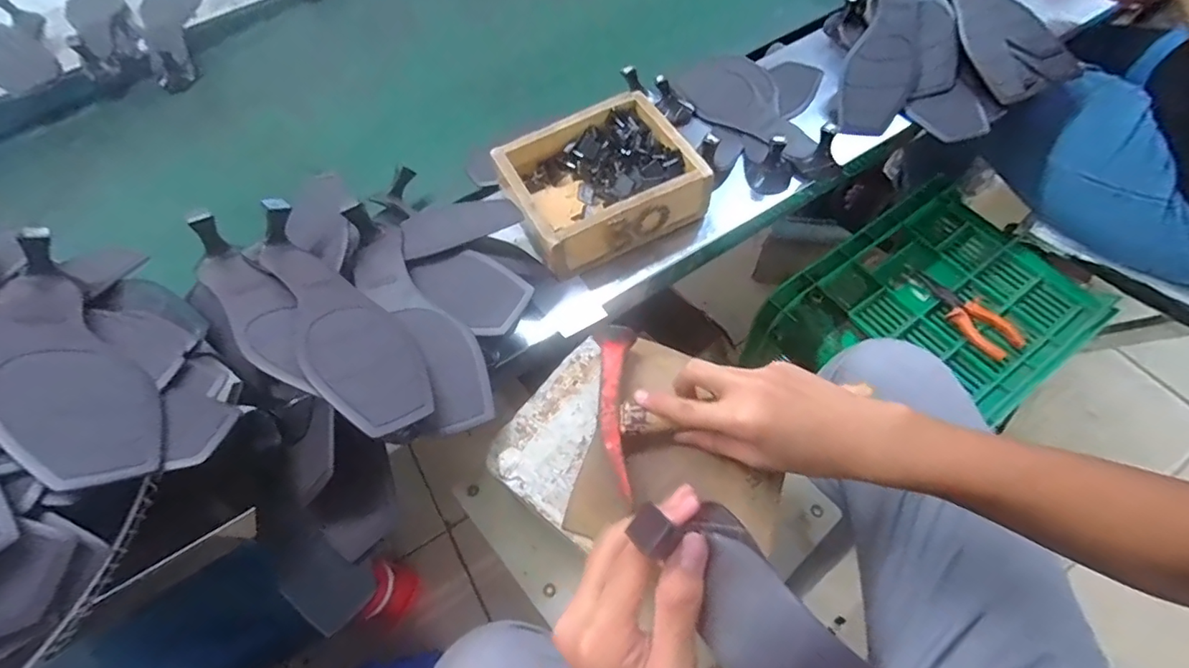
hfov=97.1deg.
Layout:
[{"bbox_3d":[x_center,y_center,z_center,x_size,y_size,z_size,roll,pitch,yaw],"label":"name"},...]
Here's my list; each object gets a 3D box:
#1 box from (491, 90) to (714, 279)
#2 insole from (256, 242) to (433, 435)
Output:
[{"bbox_3d":[0.006,-0.160,0.549,0.179,0.055,0.157,-27,62,-10],"label":"box"},{"bbox_3d":[-0.195,-0.008,0.418,0.080,0.010,0.219,-7,45,-41],"label":"insole"}]

